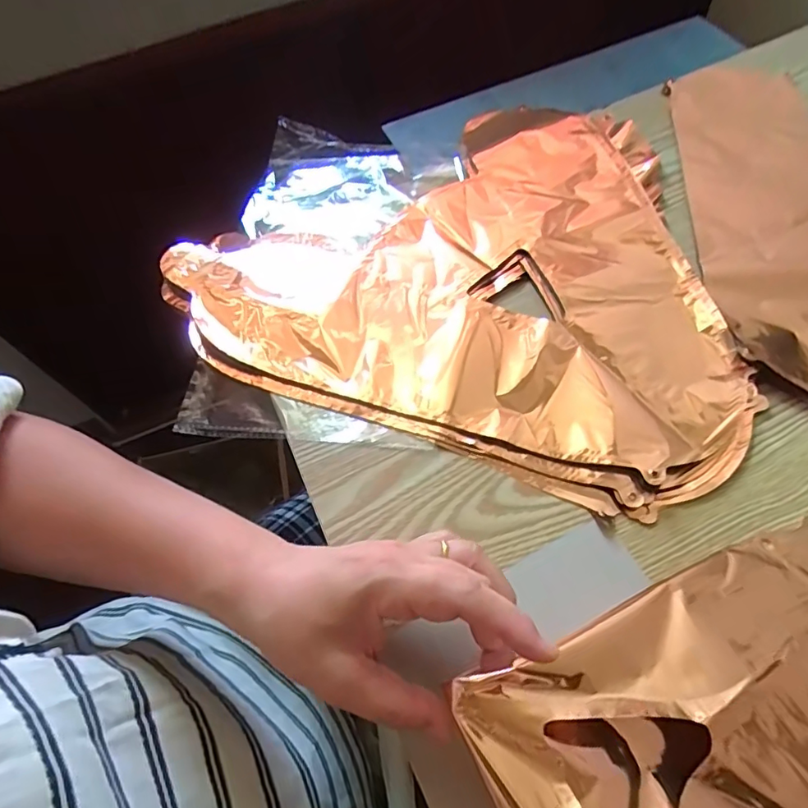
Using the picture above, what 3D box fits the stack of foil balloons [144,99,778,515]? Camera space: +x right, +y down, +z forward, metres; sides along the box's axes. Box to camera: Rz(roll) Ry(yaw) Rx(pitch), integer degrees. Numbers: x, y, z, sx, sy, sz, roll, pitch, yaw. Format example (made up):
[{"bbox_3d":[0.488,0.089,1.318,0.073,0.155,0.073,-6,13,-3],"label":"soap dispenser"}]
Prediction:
[{"bbox_3d":[0.066,-0.132,0.431,0.410,0.017,0.361,21,63,14],"label":"stack of foil balloons"}]

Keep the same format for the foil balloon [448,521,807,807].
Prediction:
[{"bbox_3d":[0.177,0.148,0.259,0.290,0.045,0.131,-12,59,-21],"label":"foil balloon"}]

